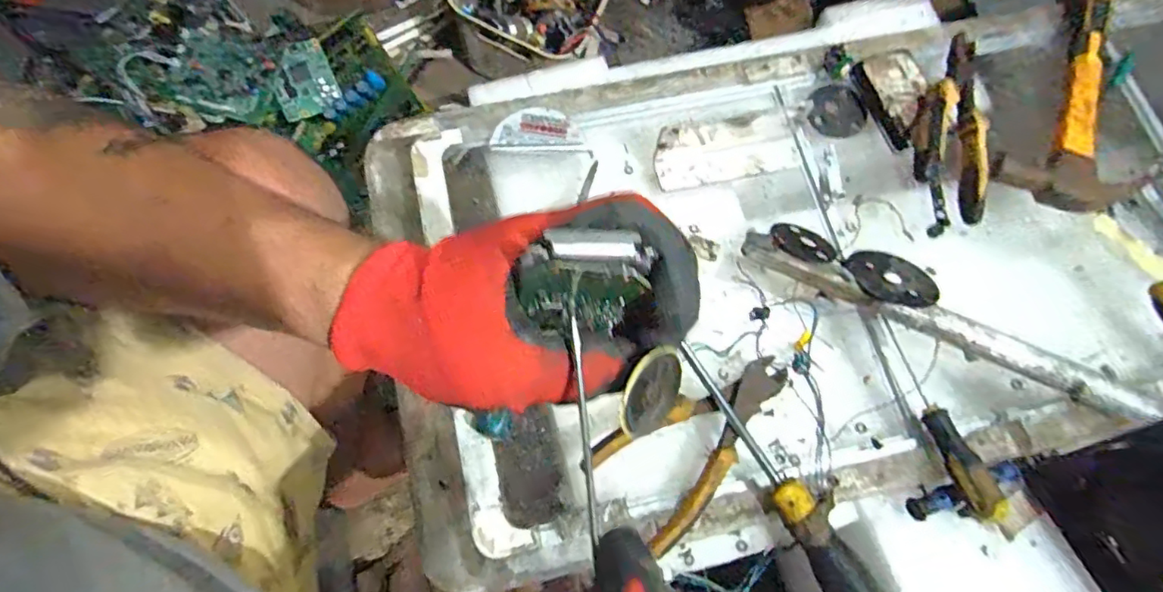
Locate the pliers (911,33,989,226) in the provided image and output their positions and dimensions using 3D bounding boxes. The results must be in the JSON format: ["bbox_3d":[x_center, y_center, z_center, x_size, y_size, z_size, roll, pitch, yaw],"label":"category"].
[{"bbox_3d":[0.329,-0.146,0.499,0.073,0.040,0.146,17,72,5],"label":"pliers"}]

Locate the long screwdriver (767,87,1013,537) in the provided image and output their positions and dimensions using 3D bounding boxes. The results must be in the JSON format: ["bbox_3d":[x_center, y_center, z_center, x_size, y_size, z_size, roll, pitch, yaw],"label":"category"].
[{"bbox_3d":[0.241,-0.011,0.477,0.026,0.027,0.386,-16,73,-6],"label":"long screwdriver"}]

